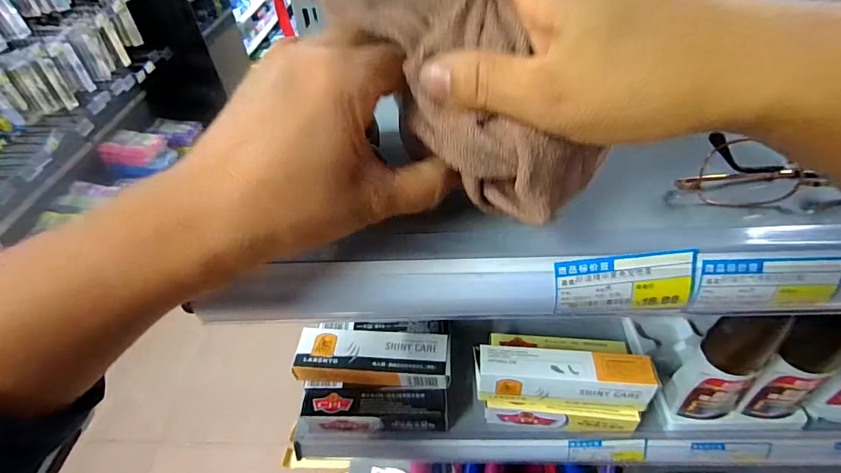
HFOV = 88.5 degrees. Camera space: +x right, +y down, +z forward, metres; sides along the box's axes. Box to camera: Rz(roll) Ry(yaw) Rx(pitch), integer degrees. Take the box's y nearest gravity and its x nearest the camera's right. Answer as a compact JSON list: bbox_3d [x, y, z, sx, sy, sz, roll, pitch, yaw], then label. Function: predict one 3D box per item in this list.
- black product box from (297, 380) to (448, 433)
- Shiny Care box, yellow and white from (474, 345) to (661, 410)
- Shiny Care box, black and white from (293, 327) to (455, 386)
[{"bbox_3d":[-0.045,0.161,0.402,0.139,0.035,0.035,2,46,6],"label":"black product box"},{"bbox_3d":[0.120,0.122,0.372,0.141,0.043,0.032,2,46,7],"label":"Shiny Care box, yellow and white"},{"bbox_3d":[-0.043,0.116,0.407,0.141,0.030,0.046,2,46,6],"label":"Shiny Care box, black and white"}]

